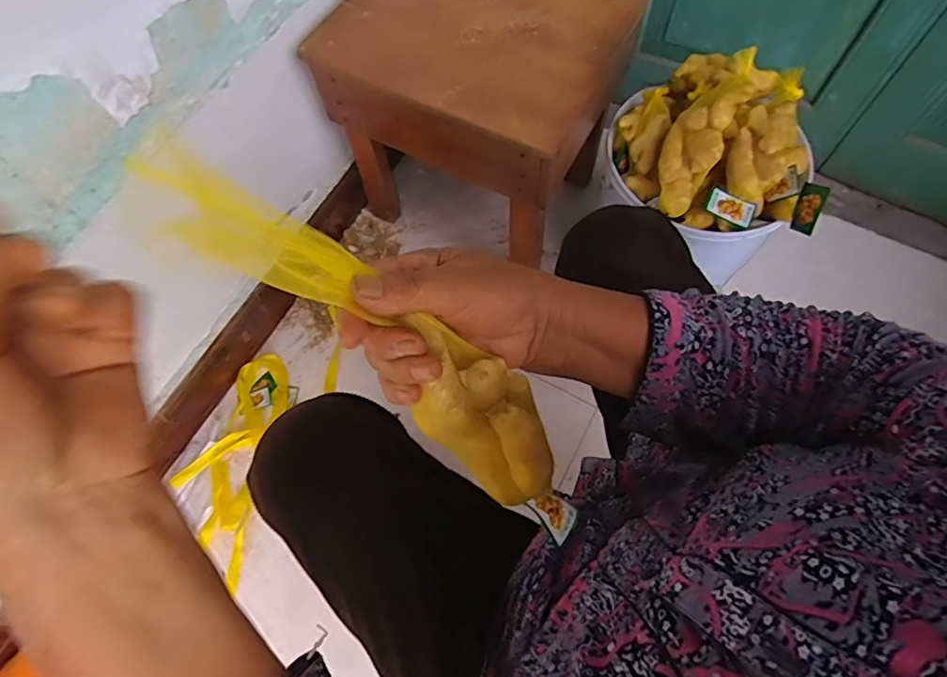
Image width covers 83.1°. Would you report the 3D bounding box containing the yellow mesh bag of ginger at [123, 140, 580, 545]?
[{"bbox_3d":[-0.031,0.010,0.302,0.306,0.050,0.062,44,72,-23],"label":"yellow mesh bag of ginger"}]

